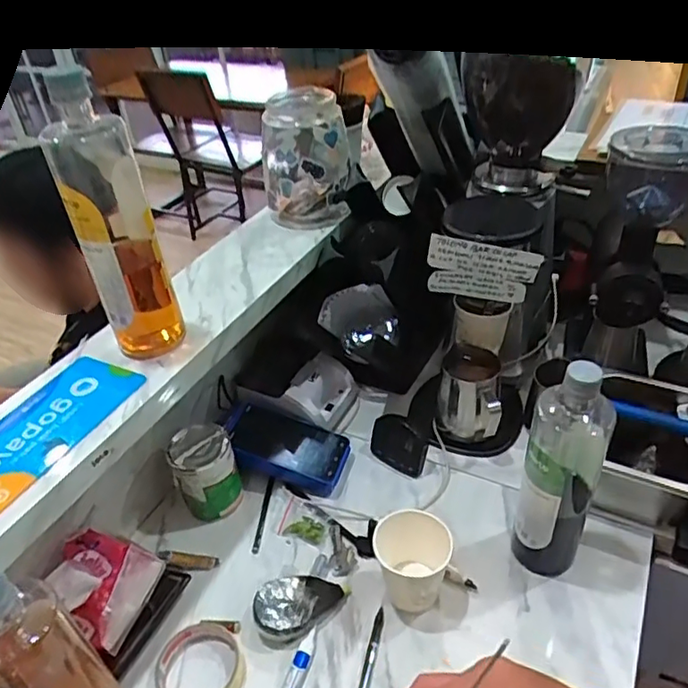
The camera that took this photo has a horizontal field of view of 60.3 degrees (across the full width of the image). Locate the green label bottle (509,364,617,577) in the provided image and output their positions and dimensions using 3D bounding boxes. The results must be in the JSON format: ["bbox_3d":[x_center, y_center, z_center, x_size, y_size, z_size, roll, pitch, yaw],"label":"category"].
[{"bbox_3d":[0.218,0.129,0.596,0.069,0.270,0.071,16,42,26],"label":"green label bottle"}]

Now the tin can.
[{"bbox_3d":[-0.170,0.163,0.739,0.075,0.112,0.068,-22,40,-21],"label":"tin can"}]

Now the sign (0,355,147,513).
[{"bbox_3d":[-0.272,0.074,0.539,0.106,0.008,0.178,13,41,22],"label":"sign"}]

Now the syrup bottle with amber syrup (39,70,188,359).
[{"bbox_3d":[-0.215,-0.110,0.558,0.070,0.258,0.076,-19,39,-17],"label":"syrup bottle with amber syrup"}]

